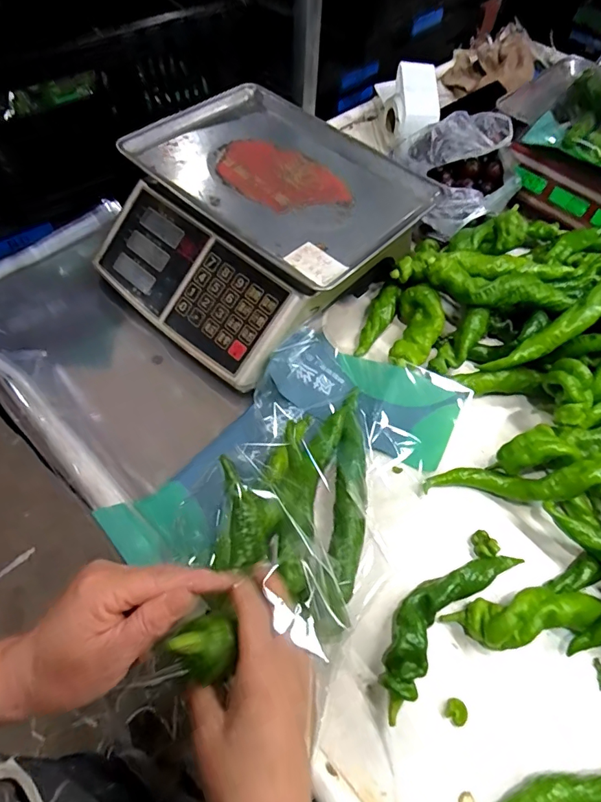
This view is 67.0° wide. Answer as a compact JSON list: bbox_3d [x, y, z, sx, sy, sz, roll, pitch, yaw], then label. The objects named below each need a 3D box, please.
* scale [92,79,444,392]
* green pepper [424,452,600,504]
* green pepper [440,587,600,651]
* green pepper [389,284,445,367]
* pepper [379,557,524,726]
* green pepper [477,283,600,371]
[{"bbox_3d":[-0.056,-0.211,0.561,0.327,0.114,0.328,39,66,19],"label":"scale"},{"bbox_3d":[0.218,0.076,0.443,0.180,0.028,0.044,-9,59,22],"label":"green pepper"},{"bbox_3d":[0.193,0.184,0.388,0.126,0.043,0.040,-8,60,-8],"label":"green pepper"},{"bbox_3d":[0.139,-0.086,0.533,0.052,0.031,0.104,12,60,5],"label":"green pepper"},{"bbox_3d":[0.121,0.181,0.392,0.173,0.029,0.050,-39,68,-22],"label":"pepper"},{"bbox_3d":[0.280,-0.077,0.493,0.169,0.028,0.030,-35,64,11],"label":"green pepper"}]

